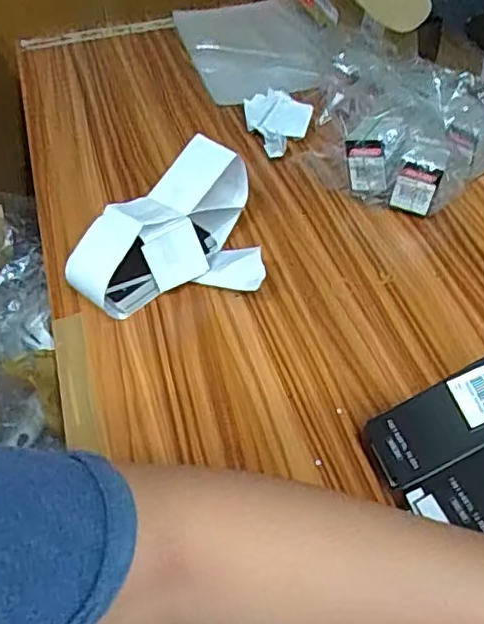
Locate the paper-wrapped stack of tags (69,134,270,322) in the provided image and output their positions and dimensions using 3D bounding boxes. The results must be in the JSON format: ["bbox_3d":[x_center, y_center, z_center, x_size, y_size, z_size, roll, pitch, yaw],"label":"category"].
[{"bbox_3d":[-0.064,-0.068,0.532,0.156,0.084,0.123,-4,49,1],"label":"paper-wrapped stack of tags"}]

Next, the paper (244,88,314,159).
[{"bbox_3d":[0.039,-0.198,0.658,0.056,0.049,0.057,-26,53,-18],"label":"paper"}]

